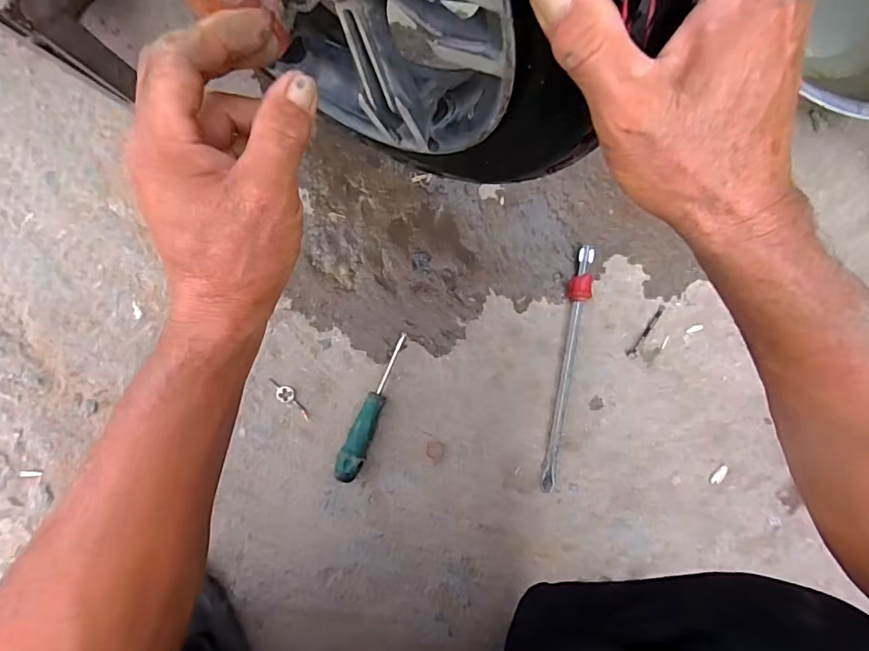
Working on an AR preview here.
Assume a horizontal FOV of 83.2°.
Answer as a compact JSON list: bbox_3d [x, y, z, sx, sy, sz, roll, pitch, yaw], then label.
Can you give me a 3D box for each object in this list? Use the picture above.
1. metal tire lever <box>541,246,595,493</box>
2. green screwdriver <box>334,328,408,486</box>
[{"bbox_3d":[0.147,0.048,0.538,0.021,0.021,0.268,9,88,-2],"label":"metal tire lever"},{"bbox_3d":[-0.065,0.086,0.523,0.026,0.027,0.161,22,87,-1],"label":"green screwdriver"}]

